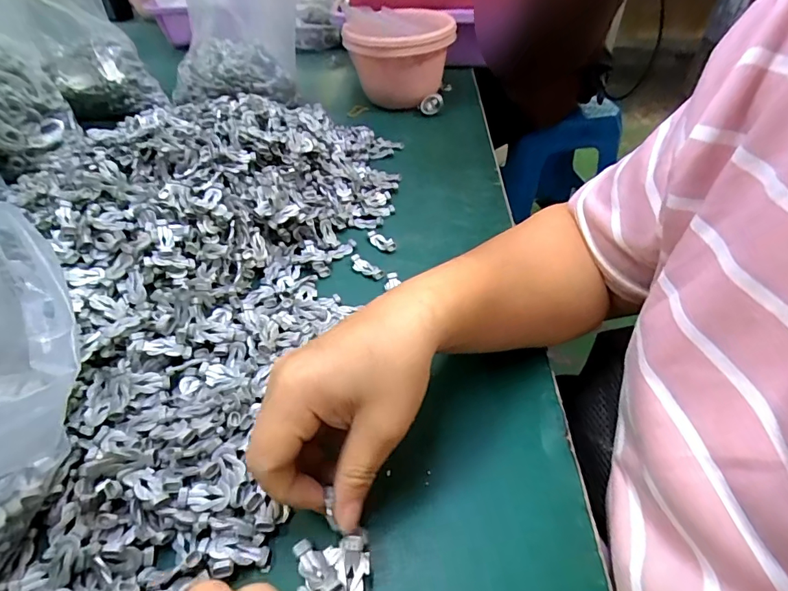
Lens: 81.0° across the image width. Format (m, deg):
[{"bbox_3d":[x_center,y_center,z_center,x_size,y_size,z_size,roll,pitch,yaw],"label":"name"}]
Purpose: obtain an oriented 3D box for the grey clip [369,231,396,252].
[{"bbox_3d":[-0.012,-0.052,0.429,0.013,0.004,0.034,-35,53,-30],"label":"grey clip"}]

